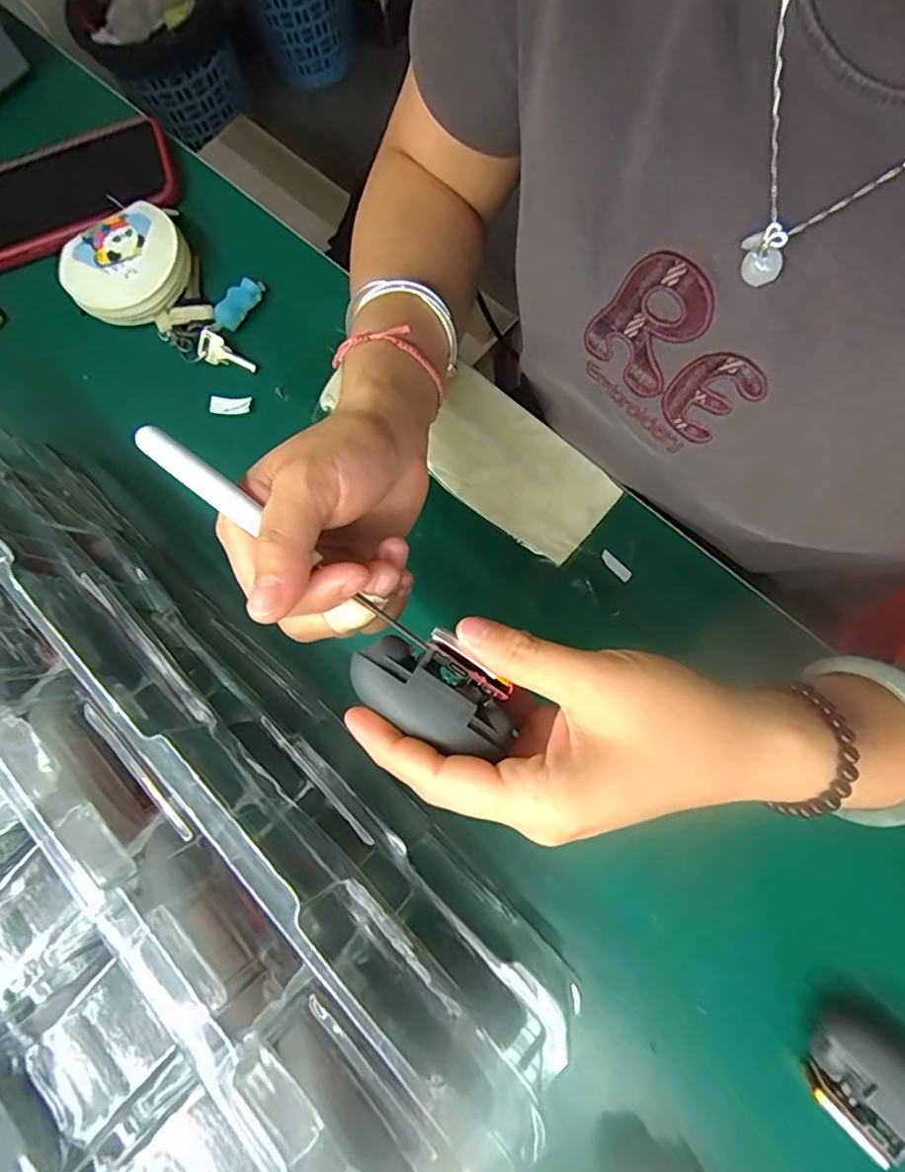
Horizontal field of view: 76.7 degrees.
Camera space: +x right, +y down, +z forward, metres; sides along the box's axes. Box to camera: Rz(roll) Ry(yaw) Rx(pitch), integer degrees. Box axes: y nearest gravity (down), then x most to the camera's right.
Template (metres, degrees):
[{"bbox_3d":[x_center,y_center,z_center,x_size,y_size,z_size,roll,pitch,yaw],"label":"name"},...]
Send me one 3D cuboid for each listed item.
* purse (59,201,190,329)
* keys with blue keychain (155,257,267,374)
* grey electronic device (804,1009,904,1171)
[{"bbox_3d":[-0.216,-0.212,0.382,0.082,0.031,0.071,-34,75,-3],"label":"purse"},{"bbox_3d":[-0.159,-0.179,0.377,0.072,0.017,0.064,10,78,8],"label":"keys with blue keychain"},{"bbox_3d":[0.177,0.212,0.239,0.038,0.026,0.057,-43,76,-5],"label":"grey electronic device"}]

